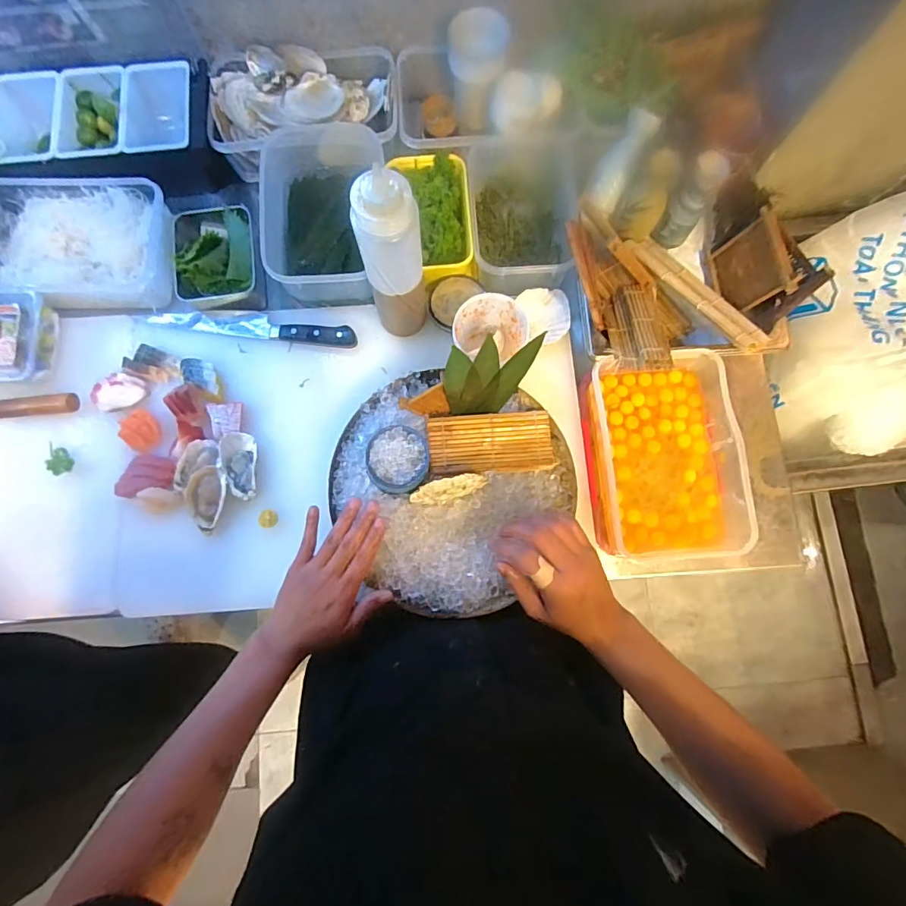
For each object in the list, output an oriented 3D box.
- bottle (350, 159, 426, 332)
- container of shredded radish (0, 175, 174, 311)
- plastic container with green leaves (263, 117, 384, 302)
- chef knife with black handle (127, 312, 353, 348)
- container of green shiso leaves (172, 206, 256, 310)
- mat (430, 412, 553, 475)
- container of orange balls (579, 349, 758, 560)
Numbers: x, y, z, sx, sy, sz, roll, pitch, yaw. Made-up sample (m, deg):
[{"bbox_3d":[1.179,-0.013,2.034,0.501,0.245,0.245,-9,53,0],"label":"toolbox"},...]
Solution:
[{"bbox_3d":[-0.064,-0.203,0.519,0.064,0.233,0.053,-8,79,-2],"label":"bottle"},{"bbox_3d":[-0.514,-0.284,0.639,0.269,0.043,0.171,-2,79,-1],"label":"container of shredded radish"},{"bbox_3d":[-0.173,-0.321,0.623,0.147,0.062,0.231,1,79,-1],"label":"plastic container with green leaves"},{"bbox_3d":[-0.277,-0.174,0.625,0.299,0.017,0.035,8,79,1],"label":"chef knife with black handle"},{"bbox_3d":[-0.327,-0.273,0.644,0.104,0.052,0.141,-8,79,-2],"label":"container of green shiso leaves"},{"bbox_3d":[0.043,-0.012,0.543,0.140,0.006,0.067,-4,79,-2],"label":"mat"},{"bbox_3d":[0.264,0.004,0.578,0.185,0.059,0.244,-5,79,-2],"label":"container of orange balls"}]

